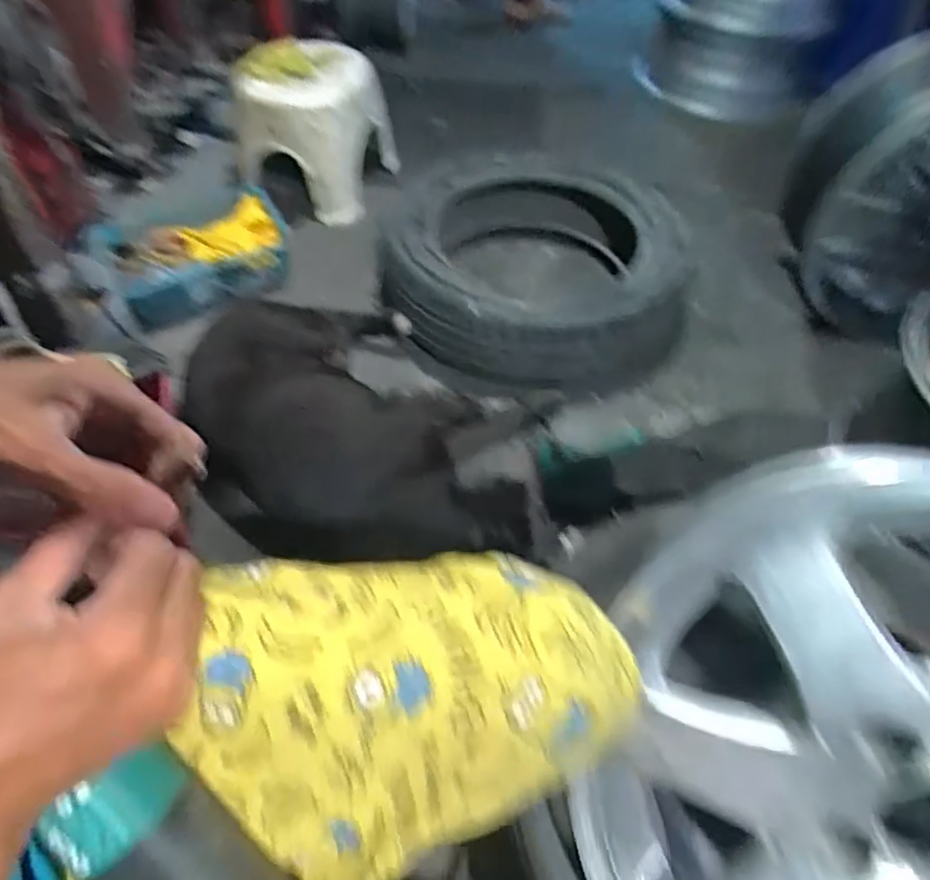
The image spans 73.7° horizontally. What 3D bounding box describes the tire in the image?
[{"bbox_3d":[0.123,-0.319,1.094,0.504,0.179,0.494,11,51,6],"label":"tire"}]

